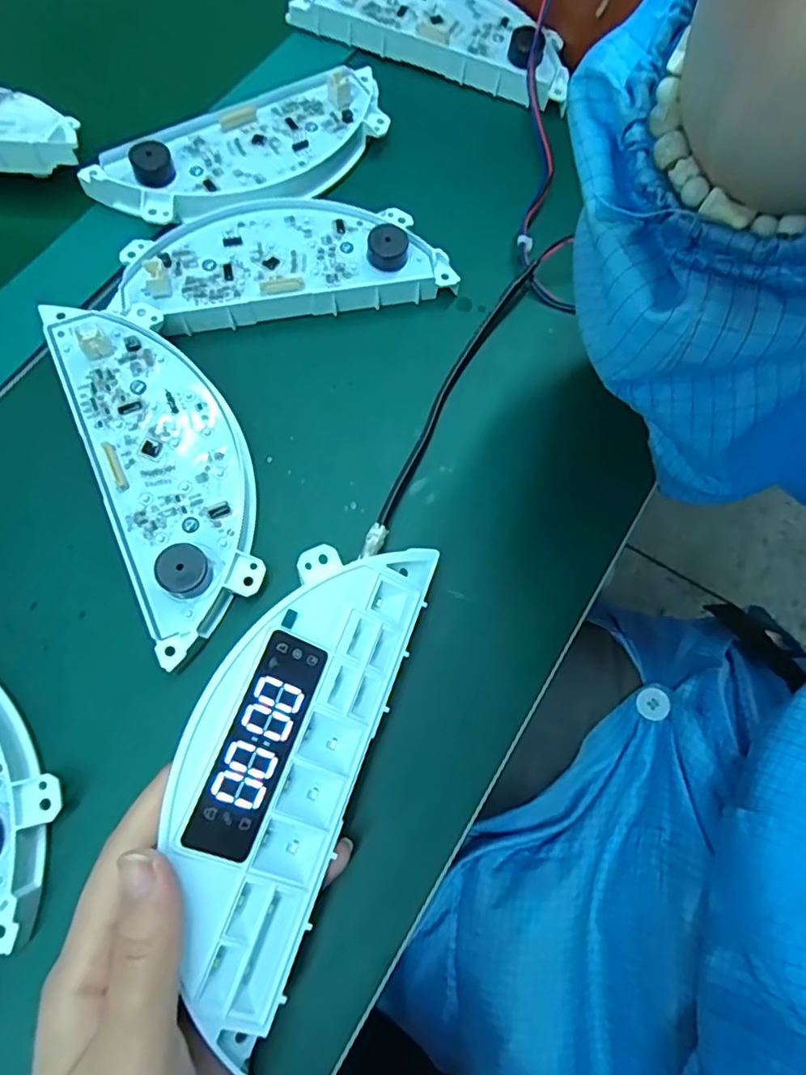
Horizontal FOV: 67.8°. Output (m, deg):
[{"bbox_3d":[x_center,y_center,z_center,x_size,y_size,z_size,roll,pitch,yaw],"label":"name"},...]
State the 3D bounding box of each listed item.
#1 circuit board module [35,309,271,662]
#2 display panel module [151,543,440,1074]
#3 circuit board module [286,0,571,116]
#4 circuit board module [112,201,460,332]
[{"bbox_3d":[-0.106,-0.036,0.276,0.061,0.029,0.170,-22,72,-10],"label":"circuit board module"},{"bbox_3d":[-0.041,0.075,0.218,0.070,0.014,0.169,35,67,-21],"label":"display panel module"},{"bbox_3d":[0.025,-0.323,0.382,0.176,0.031,0.062,23,71,6],"label":"circuit board module"},{"bbox_3d":[-0.063,-0.148,0.321,0.163,0.031,0.069,-13,71,-7],"label":"circuit board module"}]

